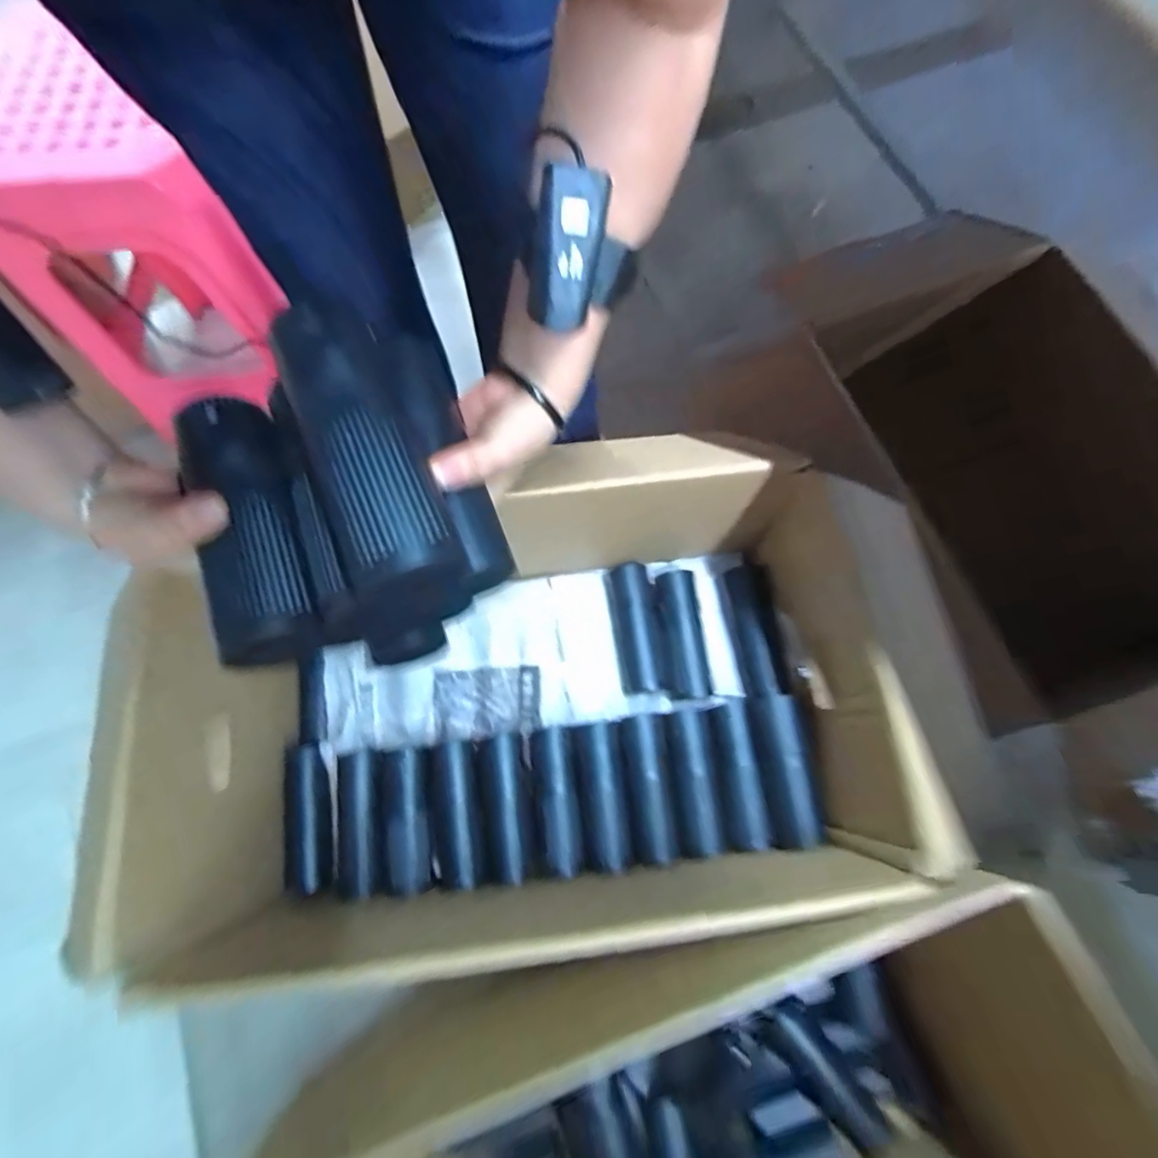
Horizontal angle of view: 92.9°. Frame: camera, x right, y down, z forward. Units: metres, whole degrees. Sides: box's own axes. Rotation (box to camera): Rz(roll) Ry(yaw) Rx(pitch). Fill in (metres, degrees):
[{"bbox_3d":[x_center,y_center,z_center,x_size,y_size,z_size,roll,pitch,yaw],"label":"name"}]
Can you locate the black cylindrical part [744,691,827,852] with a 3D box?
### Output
[{"bbox_3d":[0.238,0.219,0.628,0.061,0.047,0.165,-6,73,-1],"label":"black cylindrical part"}]

